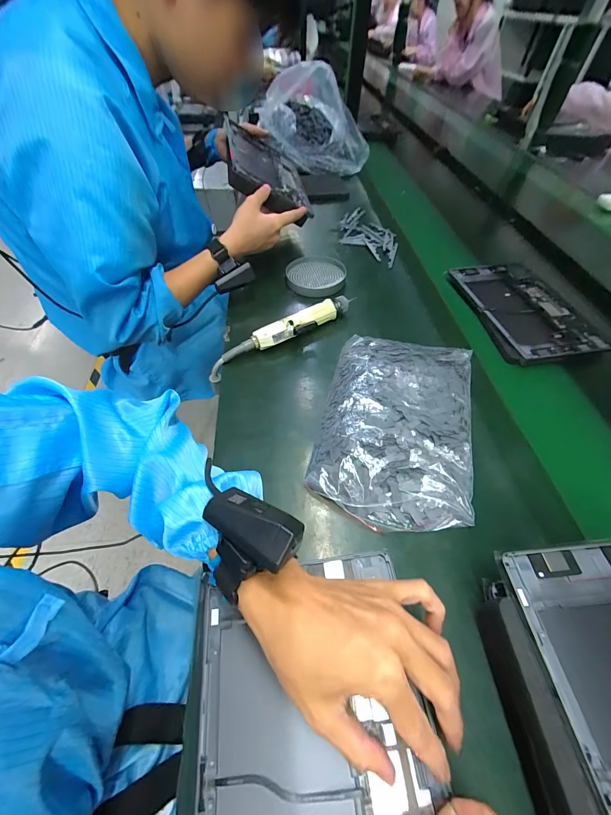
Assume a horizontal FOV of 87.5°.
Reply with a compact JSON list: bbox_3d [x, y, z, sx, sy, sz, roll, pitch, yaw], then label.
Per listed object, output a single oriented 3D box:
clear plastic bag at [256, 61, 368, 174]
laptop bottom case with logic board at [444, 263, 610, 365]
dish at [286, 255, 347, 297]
[{"bbox_3d":[0.015,-0.858,0.955,0.275,0.230,0.290,-13,55,-11],"label":"clear plastic bag"},{"bbox_3d":[0.380,-0.179,0.566,0.171,0.016,0.259,-6,54,-7],"label":"laptop bottom case with logic board"},{"bbox_3d":[0.020,-0.252,0.620,0.110,0.027,0.121,1,53,-1],"label":"dish"}]

